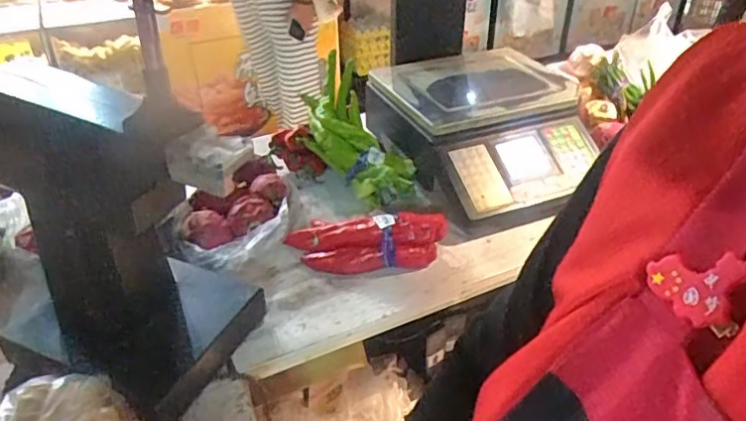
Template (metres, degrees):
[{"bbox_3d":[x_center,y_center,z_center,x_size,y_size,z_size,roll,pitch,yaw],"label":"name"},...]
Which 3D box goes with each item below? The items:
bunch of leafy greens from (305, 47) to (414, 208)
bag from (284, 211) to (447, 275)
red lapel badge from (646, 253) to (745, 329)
[{"bbox_3d":[-0.041,-0.139,1.061,0.129,0.107,0.294,-21,74,-28],"label":"bunch of leafy greens"},{"bbox_3d":[-0.015,0.048,0.894,0.244,0.082,0.085,6,34,9],"label":"bag"},{"bbox_3d":[0.108,0.026,0.195,0.031,0.004,0.024,-5,62,50],"label":"red lapel badge"}]

